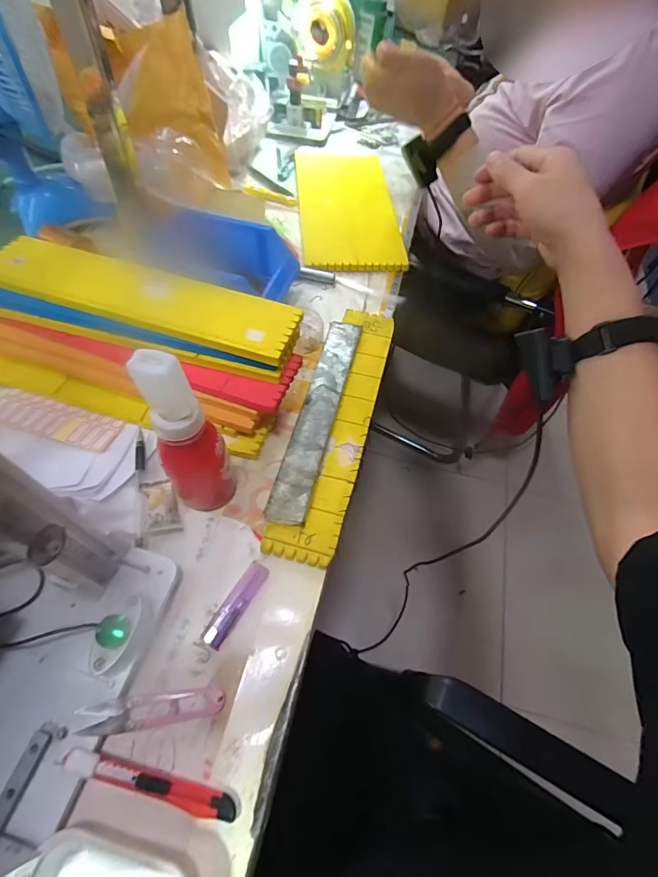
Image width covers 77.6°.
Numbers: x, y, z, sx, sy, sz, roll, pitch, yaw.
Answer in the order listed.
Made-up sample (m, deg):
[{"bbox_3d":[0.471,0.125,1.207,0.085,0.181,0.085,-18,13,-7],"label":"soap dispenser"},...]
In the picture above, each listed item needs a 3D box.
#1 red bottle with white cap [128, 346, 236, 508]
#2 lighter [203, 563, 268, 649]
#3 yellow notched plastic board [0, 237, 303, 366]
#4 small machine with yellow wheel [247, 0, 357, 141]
[{"bbox_3d":[-0.117,0.005,0.338,0.053,0.172,0.049,10,62,0],"label":"red bottle with white cap"},{"bbox_3d":[-0.083,0.148,0.369,0.021,0.009,0.078,31,64,12],"label":"lighter"},{"bbox_3d":[-0.192,-0.147,0.430,0.319,0.017,0.076,14,58,0],"label":"yellow notched plastic board"},{"bbox_3d":[-0.048,-0.763,0.831,0.188,0.187,0.197,3,58,-3],"label":"small machine with yellow wheel"}]

